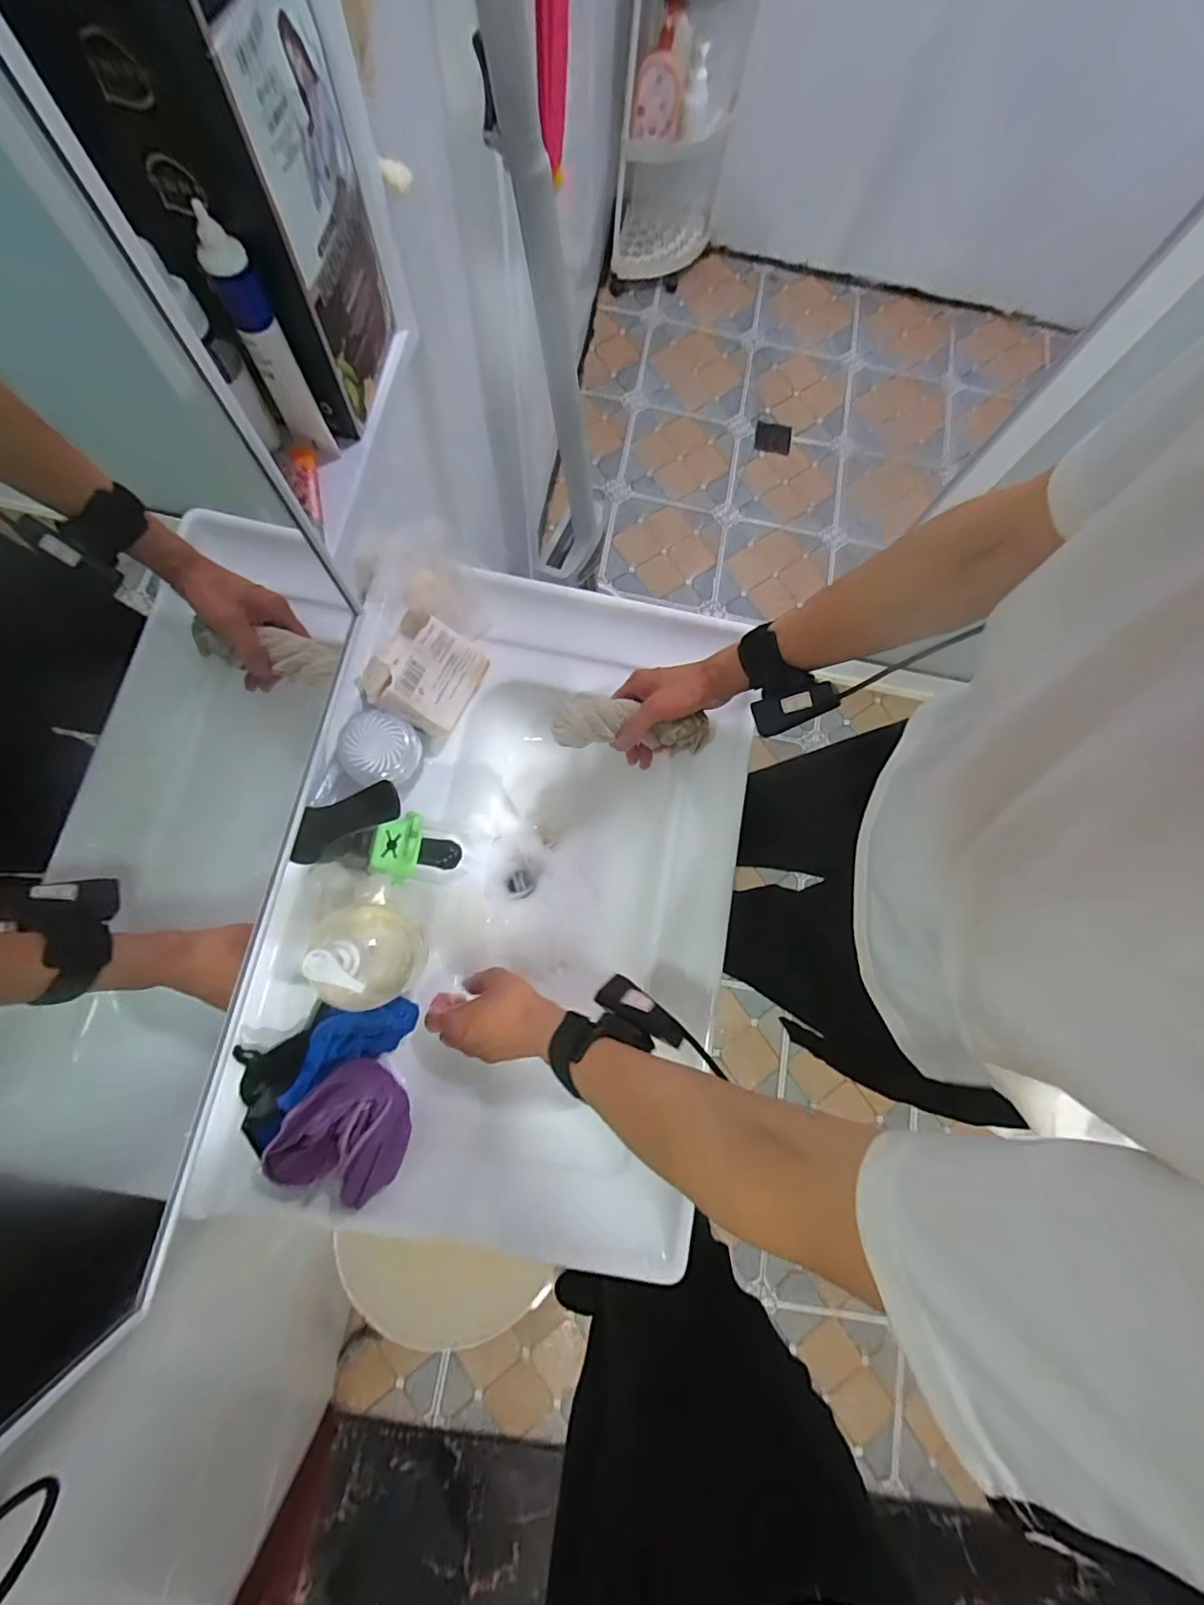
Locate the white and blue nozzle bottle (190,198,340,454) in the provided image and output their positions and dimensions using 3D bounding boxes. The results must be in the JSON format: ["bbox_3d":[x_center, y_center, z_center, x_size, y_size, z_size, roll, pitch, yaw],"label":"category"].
[{"bbox_3d":[-0.159,-0.216,0.274,0.021,0.105,0.015,-27,81,-10],"label":"white and blue nozzle bottle"}]

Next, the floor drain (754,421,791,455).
[{"bbox_3d":[0.489,-1.040,1.634,0.100,0.010,0.103,11,76,2],"label":"floor drain"}]

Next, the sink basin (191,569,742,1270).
[{"bbox_3d":[-0.064,0.093,0.578,0.381,0.139,0.597,14,77,-2],"label":"sink basin"}]

